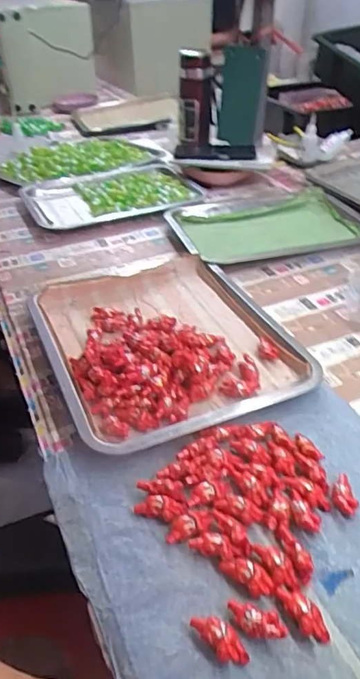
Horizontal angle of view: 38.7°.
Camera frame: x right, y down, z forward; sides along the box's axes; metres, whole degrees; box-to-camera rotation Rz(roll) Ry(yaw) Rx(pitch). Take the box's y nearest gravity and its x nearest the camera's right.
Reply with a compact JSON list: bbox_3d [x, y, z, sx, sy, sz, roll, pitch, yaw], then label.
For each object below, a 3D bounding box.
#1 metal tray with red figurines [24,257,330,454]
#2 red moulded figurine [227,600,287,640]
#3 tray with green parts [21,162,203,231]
[{"bbox_3d":[-0.024,-0.012,0.608,0.264,0.032,0.320,-16,39,-18],"label":"metal tray with red figurines"},{"bbox_3d":[0.052,0.194,0.352,0.042,0.012,0.018,15,40,20],"label":"red moulded figurine"},{"bbox_3d":[-0.131,-0.276,0.976,0.309,0.026,0.247,-17,40,-20],"label":"tray with green parts"}]

